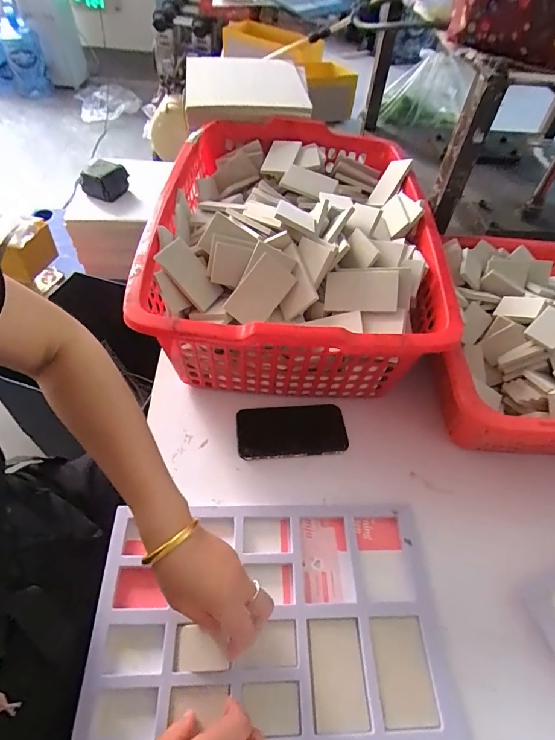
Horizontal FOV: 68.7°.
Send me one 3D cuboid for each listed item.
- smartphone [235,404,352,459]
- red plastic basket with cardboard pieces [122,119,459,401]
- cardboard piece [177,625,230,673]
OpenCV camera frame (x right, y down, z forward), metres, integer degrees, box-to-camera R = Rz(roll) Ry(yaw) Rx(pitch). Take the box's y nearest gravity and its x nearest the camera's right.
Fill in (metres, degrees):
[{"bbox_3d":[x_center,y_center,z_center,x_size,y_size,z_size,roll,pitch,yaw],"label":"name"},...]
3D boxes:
[{"bbox_3d":[0.018,0.082,0.550,0.143,0.007,0.071,-5,62,-1],"label":"smartphone"},{"bbox_3d":[0.029,-0.195,0.658,0.381,0.184,0.541,6,51,-1],"label":"red plastic basket with cardboard pieces"},{"bbox_3d":[-0.073,0.272,0.396,0.048,0.004,0.036,1,51,-1],"label":"cardboard piece"}]

